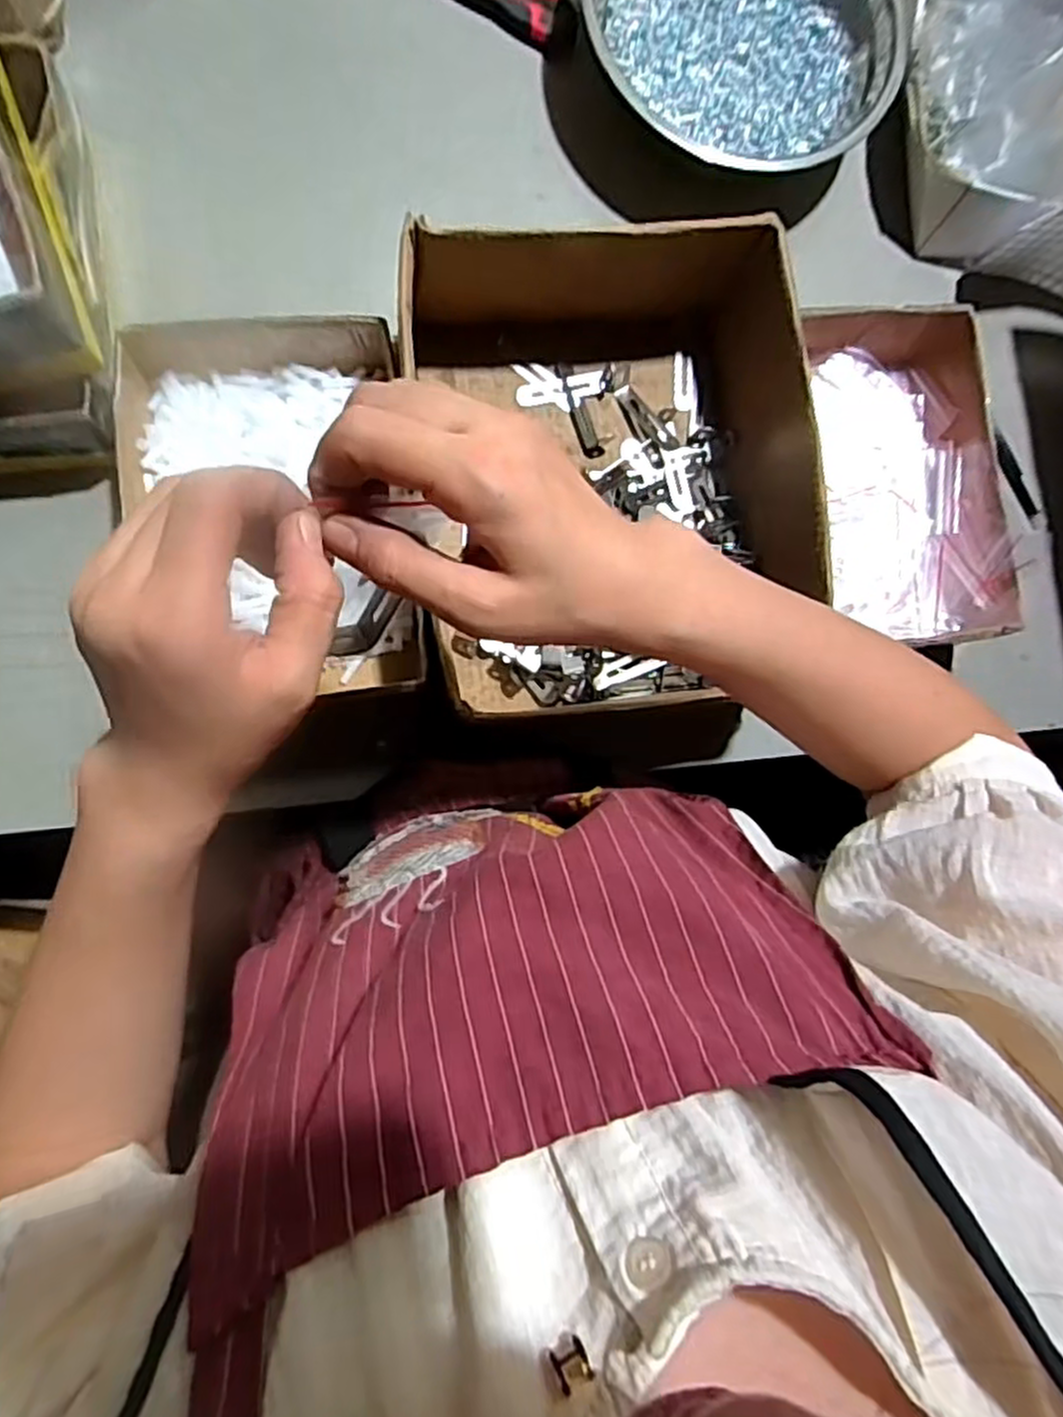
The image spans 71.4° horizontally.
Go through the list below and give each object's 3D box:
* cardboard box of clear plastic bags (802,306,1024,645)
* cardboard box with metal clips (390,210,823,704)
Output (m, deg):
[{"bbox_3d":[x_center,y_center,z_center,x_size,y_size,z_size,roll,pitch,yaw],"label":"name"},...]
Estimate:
[{"bbox_3d":[0.291,-0.179,0.593,0.138,0.069,0.260,-6,88,-9],"label":"cardboard box of clear plastic bags"},{"bbox_3d":[0.055,-0.157,0.526,0.251,0.125,0.293,-6,88,-9],"label":"cardboard box with metal clips"}]

